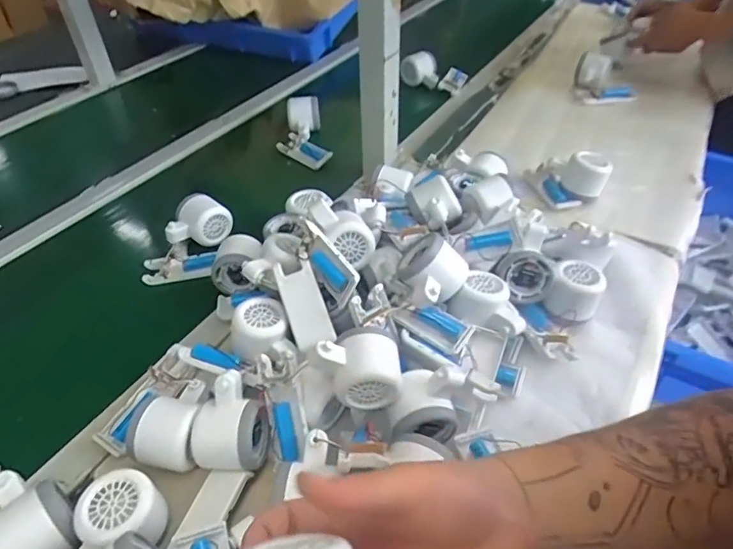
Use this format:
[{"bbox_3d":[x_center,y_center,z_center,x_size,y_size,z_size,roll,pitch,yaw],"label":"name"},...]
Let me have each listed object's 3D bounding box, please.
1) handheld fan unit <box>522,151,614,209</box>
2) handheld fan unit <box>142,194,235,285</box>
[{"bbox_3d":[0.284,-0.131,0.729,0.113,0.069,0.077,13,45,14],"label":"handheld fan unit"},{"bbox_3d":[-0.231,-0.046,0.651,0.086,0.056,0.113,6,44,7],"label":"handheld fan unit"}]

